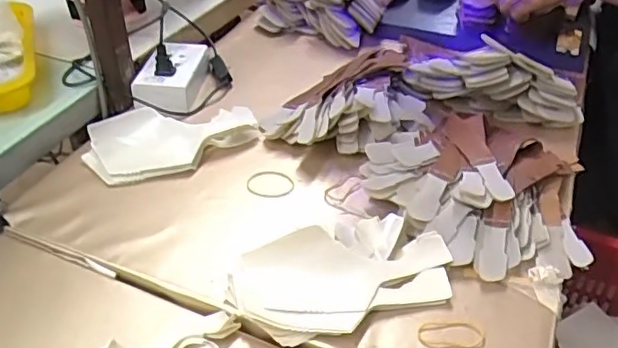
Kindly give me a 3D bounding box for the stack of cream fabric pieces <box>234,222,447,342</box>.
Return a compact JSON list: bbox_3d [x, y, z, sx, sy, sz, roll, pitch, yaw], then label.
[{"bbox_3d":[0.032,0.091,0.522,0.190,0.035,0.093,-10,42,-19],"label":"stack of cream fabric pieces"}]

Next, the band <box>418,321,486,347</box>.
[{"bbox_3d":[0.118,0.134,0.492,0.054,0.004,0.028,-1,39,-4],"label":"band"}]

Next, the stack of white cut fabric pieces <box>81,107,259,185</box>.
[{"bbox_3d":[-0.148,-0.040,0.663,0.191,0.041,0.078,-14,43,-23],"label":"stack of white cut fabric pieces"}]

